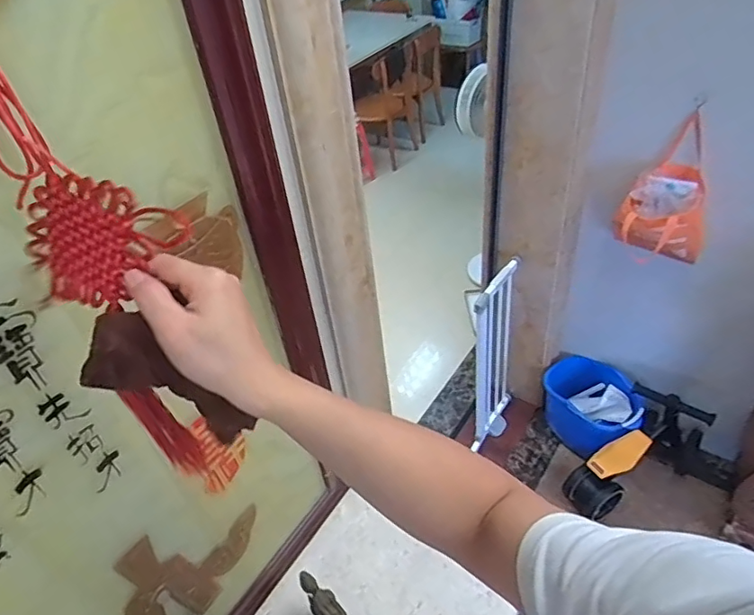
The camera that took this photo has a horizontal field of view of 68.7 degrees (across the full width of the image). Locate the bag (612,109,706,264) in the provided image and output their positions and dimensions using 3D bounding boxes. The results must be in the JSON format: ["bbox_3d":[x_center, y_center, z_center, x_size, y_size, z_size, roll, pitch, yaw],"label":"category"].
[{"bbox_3d":[0.771,-0.303,1.454,0.213,0.405,0.130,-4,41,4],"label":"bag"}]

